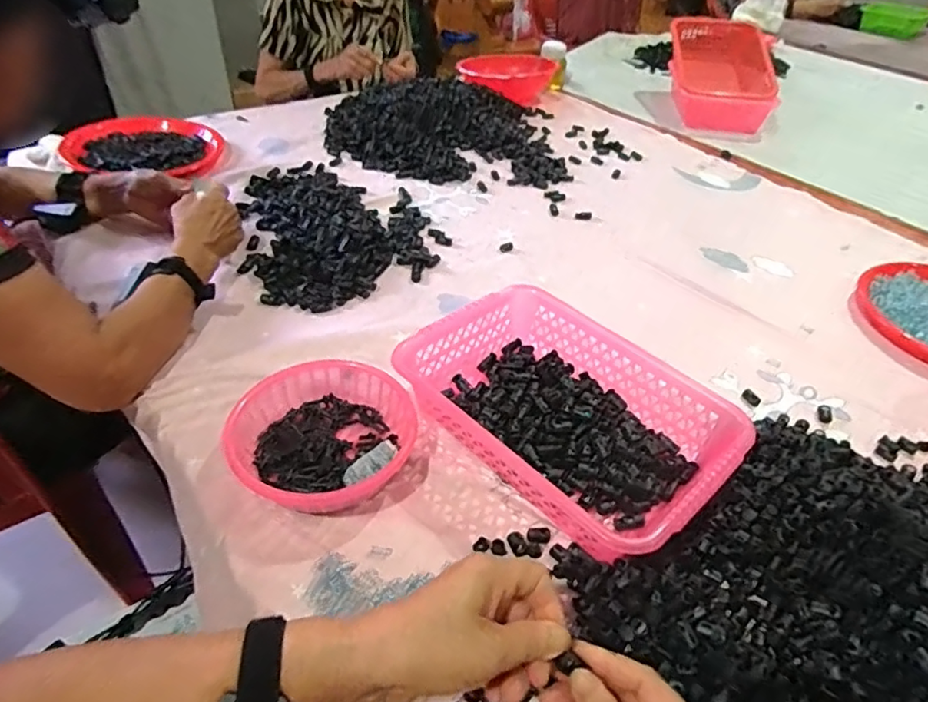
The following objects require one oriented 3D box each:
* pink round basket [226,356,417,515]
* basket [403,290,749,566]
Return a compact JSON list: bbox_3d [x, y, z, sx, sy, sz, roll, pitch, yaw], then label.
[{"bbox_3d":[-0.133,0.081,0.555,0.165,0.050,0.158,3,42,-2],"label":"pink round basket"},{"bbox_3d":[0.103,0.062,0.582,0.200,0.077,0.302,-30,52,-33],"label":"basket"}]

